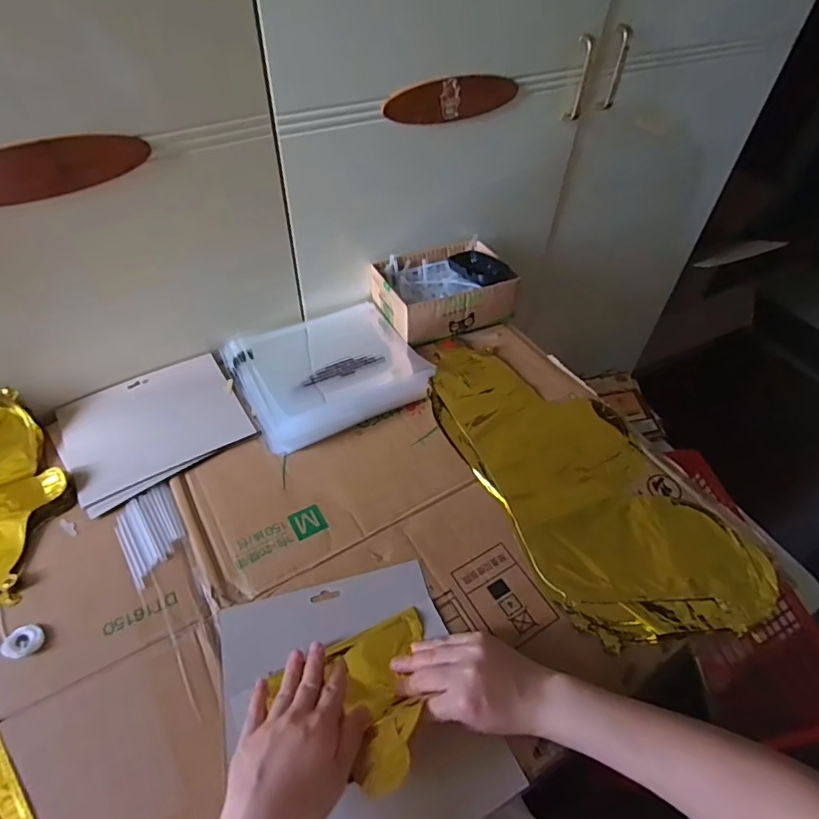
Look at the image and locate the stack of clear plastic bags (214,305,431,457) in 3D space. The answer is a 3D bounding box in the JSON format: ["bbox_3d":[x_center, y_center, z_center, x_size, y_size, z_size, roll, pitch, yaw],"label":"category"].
[{"bbox_3d":[-0.108,-0.057,0.697,0.234,0.040,0.216,-18,47,-22],"label":"stack of clear plastic bags"}]

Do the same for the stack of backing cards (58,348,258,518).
[{"bbox_3d":[-0.303,0.015,0.614,0.194,0.008,0.164,-29,57,-25],"label":"stack of backing cards"}]

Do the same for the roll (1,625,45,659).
[{"bbox_3d":[-0.339,0.203,0.454,0.029,0.009,0.029,2,49,-2],"label":"roll"}]

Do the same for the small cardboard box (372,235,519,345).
[{"bbox_3d":[0.048,-0.184,0.754,0.180,0.064,0.135,-17,53,-18],"label":"small cardboard box"}]

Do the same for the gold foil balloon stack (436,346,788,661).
[{"bbox_3d":[0.183,0.071,0.603,0.221,0.012,0.434,-24,55,-22],"label":"gold foil balloon stack"}]

